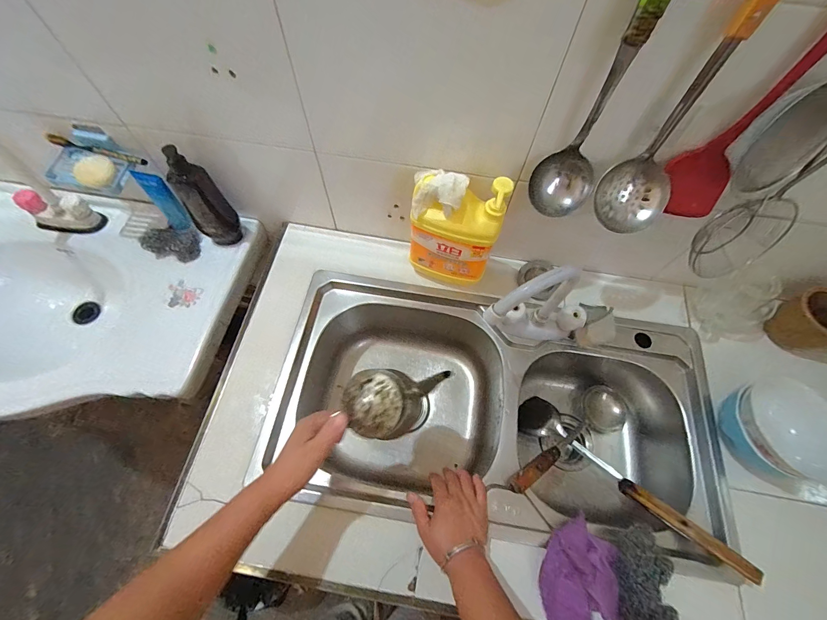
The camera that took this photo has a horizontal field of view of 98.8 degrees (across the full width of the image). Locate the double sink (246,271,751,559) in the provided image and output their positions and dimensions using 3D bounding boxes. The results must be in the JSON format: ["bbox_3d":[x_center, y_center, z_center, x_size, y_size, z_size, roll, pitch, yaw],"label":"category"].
[{"bbox_3d":[0.135,0.176,0.693,0.732,0.190,0.394,14,65,6],"label":"double sink"}]

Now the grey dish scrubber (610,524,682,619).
[{"bbox_3d":[0.317,0.374,0.480,0.075,0.020,0.135,6,65,3],"label":"grey dish scrubber"}]

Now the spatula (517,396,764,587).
[{"bbox_3d":[0.343,0.272,0.612,0.078,0.063,0.397,-36,35,-15],"label":"spatula"}]

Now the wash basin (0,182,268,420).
[{"bbox_3d":[-0.742,-0.011,0.755,0.740,0.173,0.466,9,65,4],"label":"wash basin"}]

